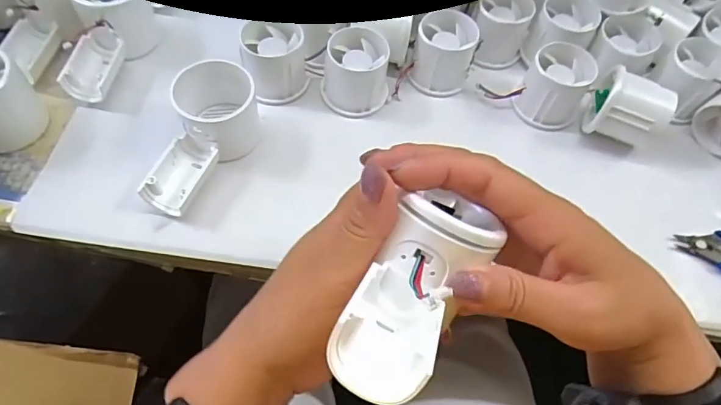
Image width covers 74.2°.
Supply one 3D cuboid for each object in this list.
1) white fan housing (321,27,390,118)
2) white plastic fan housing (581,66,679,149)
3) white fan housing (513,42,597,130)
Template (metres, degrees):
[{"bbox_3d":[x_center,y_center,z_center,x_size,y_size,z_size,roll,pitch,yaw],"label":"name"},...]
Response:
[{"bbox_3d":[-0.003,-0.110,0.406,0.055,0.050,0.053,8,60,0],"label":"white fan housing"},{"bbox_3d":[0.222,-0.076,0.398,0.054,0.060,0.050,21,61,7],"label":"white plastic fan housing"},{"bbox_3d":[0.168,-0.098,0.413,0.052,0.054,0.052,2,60,-4],"label":"white fan housing"}]

